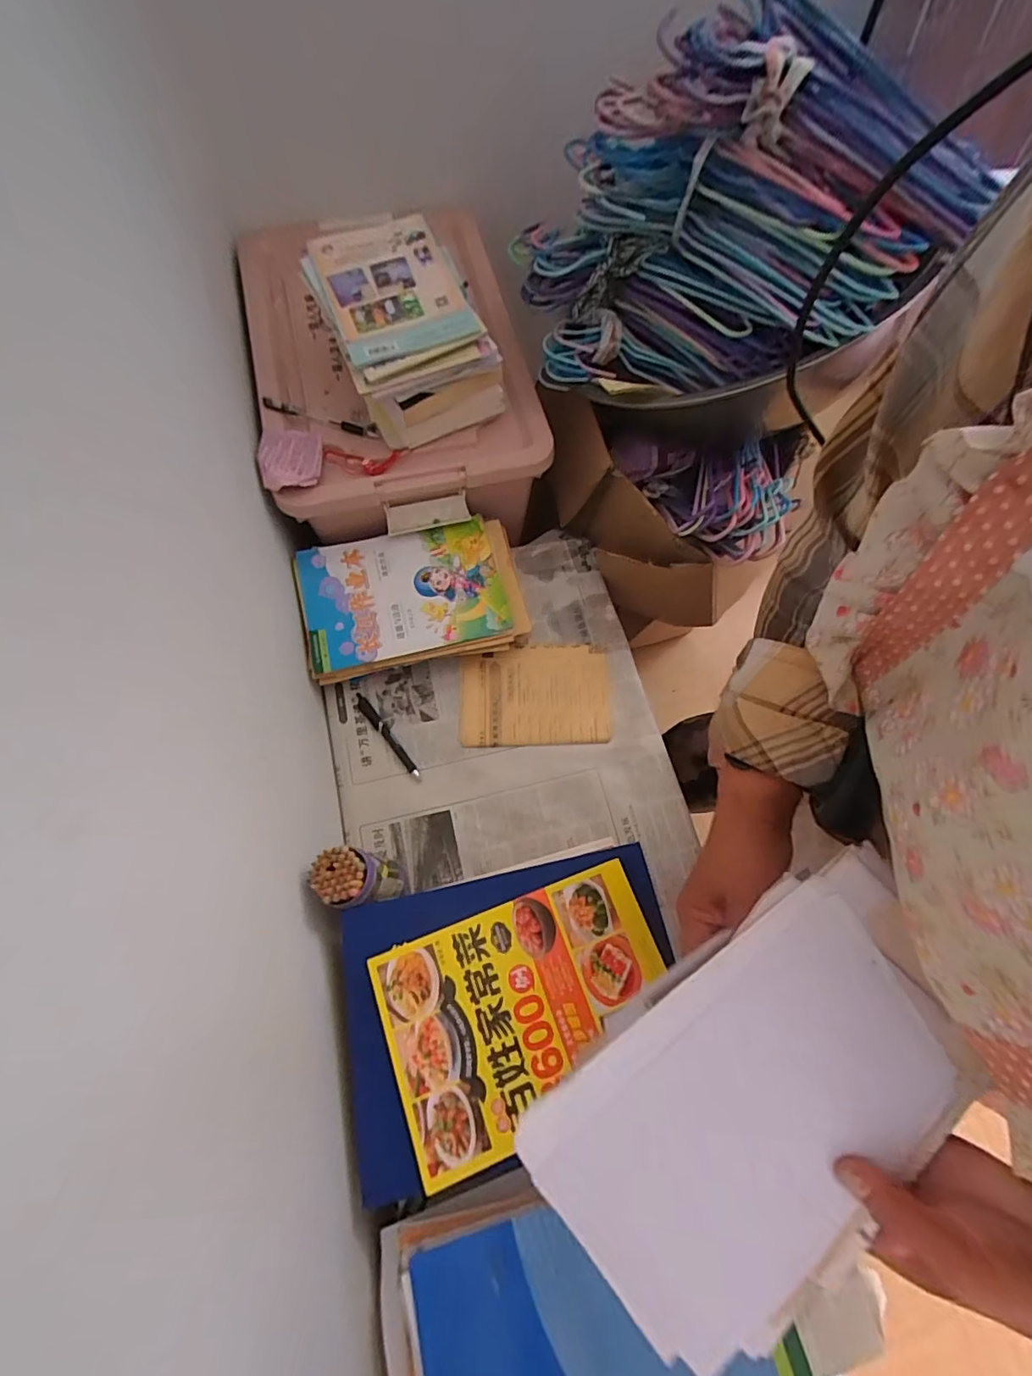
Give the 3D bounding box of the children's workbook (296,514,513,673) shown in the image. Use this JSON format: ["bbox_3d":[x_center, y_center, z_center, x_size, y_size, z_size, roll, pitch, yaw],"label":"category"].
[{"bbox_3d":[-0.150,-0.129,0.703,0.254,0.015,0.176,-13,71,-7],"label":"children's workbook"}]

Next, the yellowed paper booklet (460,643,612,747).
[{"bbox_3d":[0.026,0.007,0.720,0.198,0.011,0.140,-1,70,-3],"label":"yellowed paper booklet"}]

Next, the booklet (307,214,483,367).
[{"bbox_3d":[-0.147,-0.469,0.618,0.145,0.012,0.199,-22,74,-7],"label":"booklet"}]

